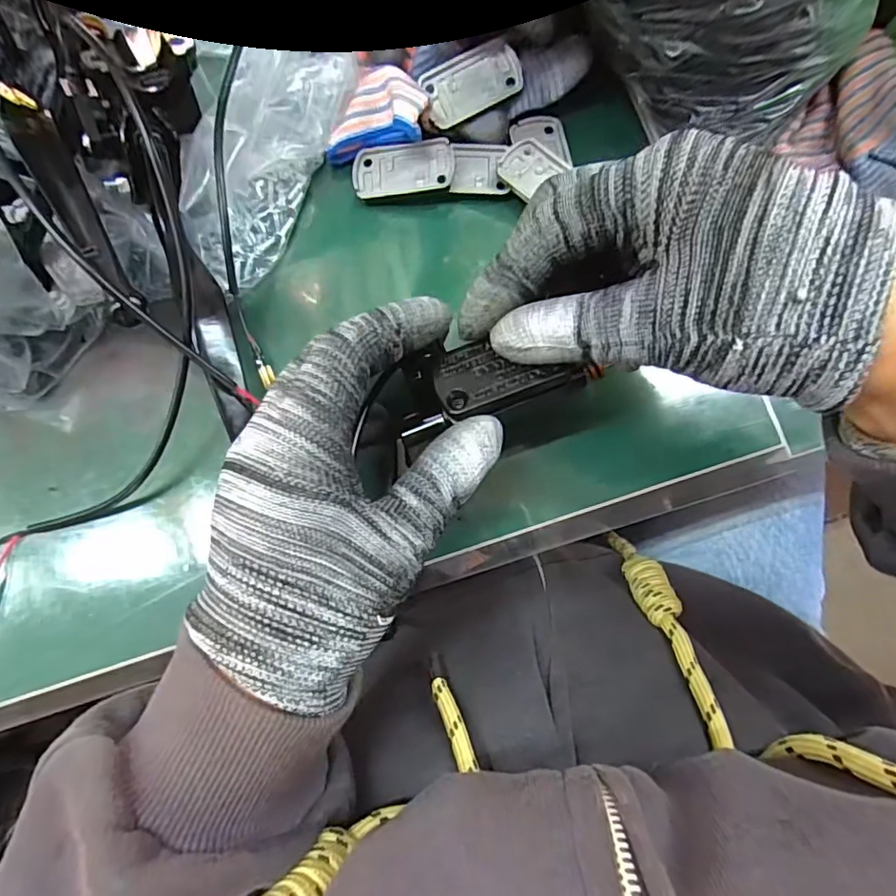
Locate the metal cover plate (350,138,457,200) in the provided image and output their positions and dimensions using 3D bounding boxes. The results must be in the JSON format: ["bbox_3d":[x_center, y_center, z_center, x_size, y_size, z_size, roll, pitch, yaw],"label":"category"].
[{"bbox_3d":[-0.023,-0.141,0.275,0.050,0.009,0.026,-3,81,-2],"label":"metal cover plate"}]

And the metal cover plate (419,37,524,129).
[{"bbox_3d":[0.012,-0.183,0.273,0.049,0.004,0.028,-26,99,2],"label":"metal cover plate"}]

